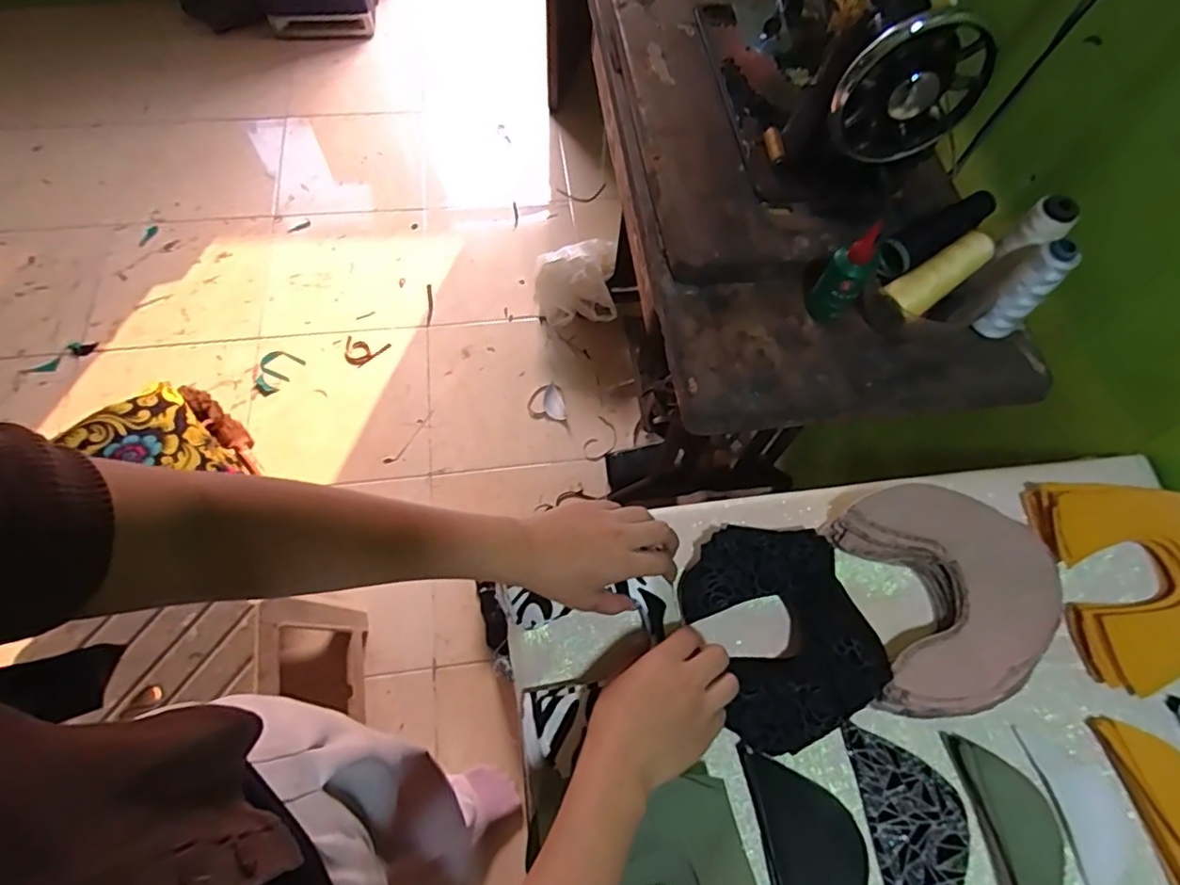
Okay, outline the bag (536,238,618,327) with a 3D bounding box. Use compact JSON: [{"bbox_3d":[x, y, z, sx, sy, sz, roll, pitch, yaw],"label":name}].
[{"bbox_3d":[-0.036,-0.385,1.458,0.190,0.174,0.175,-1,64,-4],"label":"bag"}]

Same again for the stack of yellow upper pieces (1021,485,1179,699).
[{"bbox_3d":[0.459,0.112,0.508,0.125,0.028,0.167,-8,65,-7],"label":"stack of yellow upper pieces"}]

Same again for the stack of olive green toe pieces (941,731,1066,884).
[{"bbox_3d":[0.308,0.273,0.433,0.055,0.011,0.116,-9,66,-4],"label":"stack of olive green toe pieces"}]

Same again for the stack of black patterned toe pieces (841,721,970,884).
[{"bbox_3d":[0.239,0.281,0.436,0.071,0.007,0.139,-5,65,-6],"label":"stack of black patterned toe pieces"}]

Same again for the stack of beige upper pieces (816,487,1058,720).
[{"bbox_3d":[0.297,0.121,0.492,0.164,0.033,0.172,-9,65,-8],"label":"stack of beige upper pieces"}]

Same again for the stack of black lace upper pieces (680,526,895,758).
[{"bbox_3d":[0.152,0.147,0.479,0.128,0.028,0.161,-15,66,-10],"label":"stack of black lace upper pieces"}]

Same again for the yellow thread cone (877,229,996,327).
[{"bbox_3d":[0.350,-0.163,0.604,0.114,0.050,0.038,-36,68,8],"label":"yellow thread cone"}]

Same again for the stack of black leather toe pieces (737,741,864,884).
[{"bbox_3d":[0.157,0.290,0.420,0.068,0.013,0.140,-6,65,-6],"label":"stack of black leather toe pieces"}]

